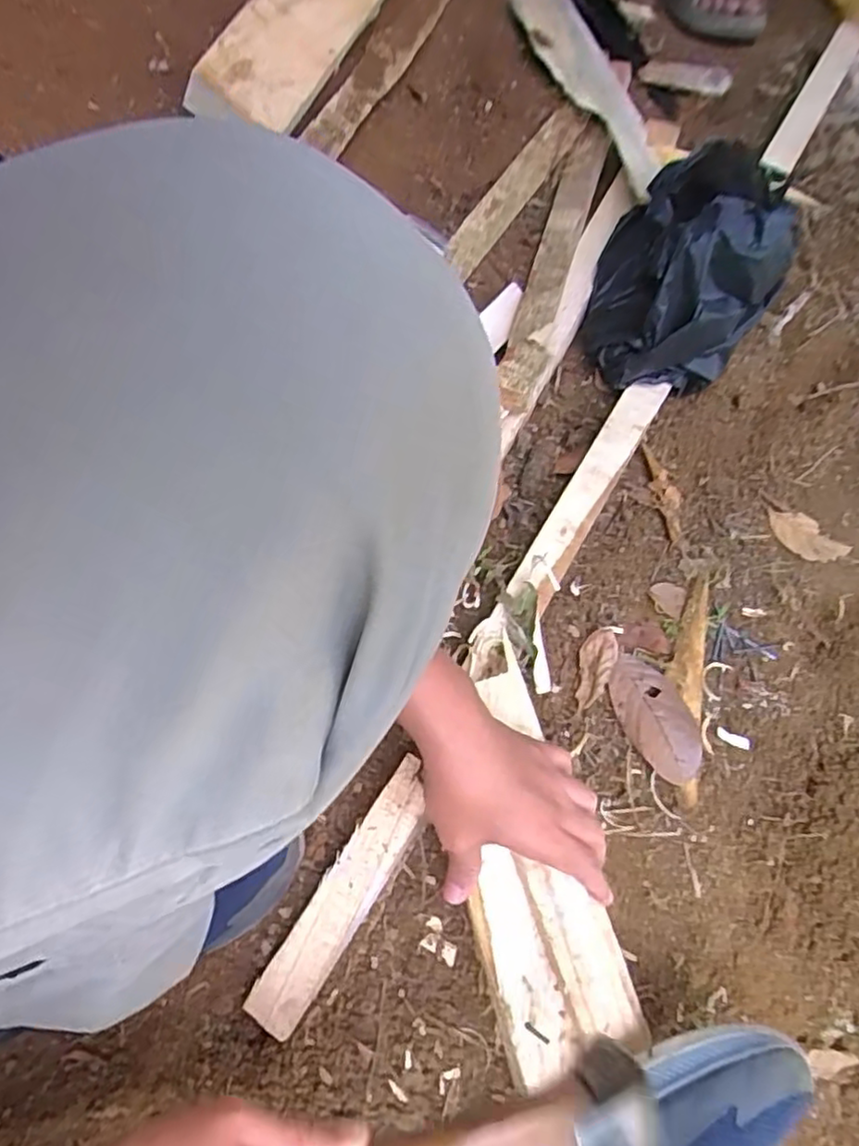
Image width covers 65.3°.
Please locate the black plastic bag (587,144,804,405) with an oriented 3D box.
[{"bbox_3d":[0.253,-0.290,0.651,0.163,0.163,0.196,19,69,5],"label":"black plastic bag"}]

